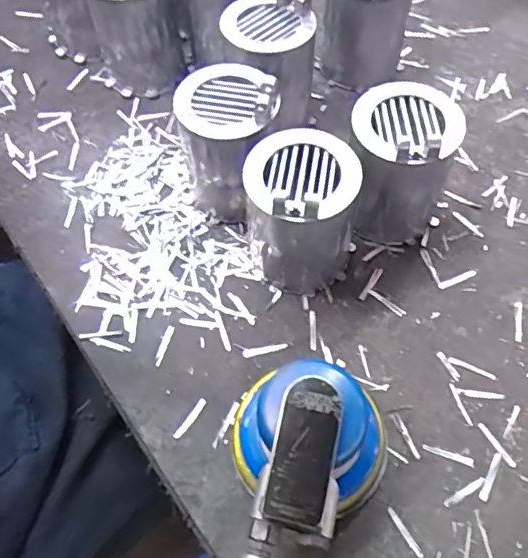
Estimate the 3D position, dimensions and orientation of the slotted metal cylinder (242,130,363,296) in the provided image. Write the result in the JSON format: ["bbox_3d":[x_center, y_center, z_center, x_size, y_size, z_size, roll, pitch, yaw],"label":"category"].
[{"bbox_3d":[0.030,-0.053,0.465,0.086,0.119,0.085,15,62,11],"label":"slotted metal cylinder"}]

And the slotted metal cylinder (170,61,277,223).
[{"bbox_3d":[-0.029,-0.118,0.503,0.084,0.121,0.079,-1,60,2],"label":"slotted metal cylinder"}]

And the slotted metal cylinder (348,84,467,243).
[{"bbox_3d":[0.116,-0.096,0.487,0.089,0.120,0.090,5,61,6],"label":"slotted metal cylinder"}]

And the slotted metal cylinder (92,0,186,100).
[{"bbox_3d":[-0.138,-0.276,0.609,0.097,0.117,0.097,-16,61,-6],"label":"slotted metal cylinder"}]

